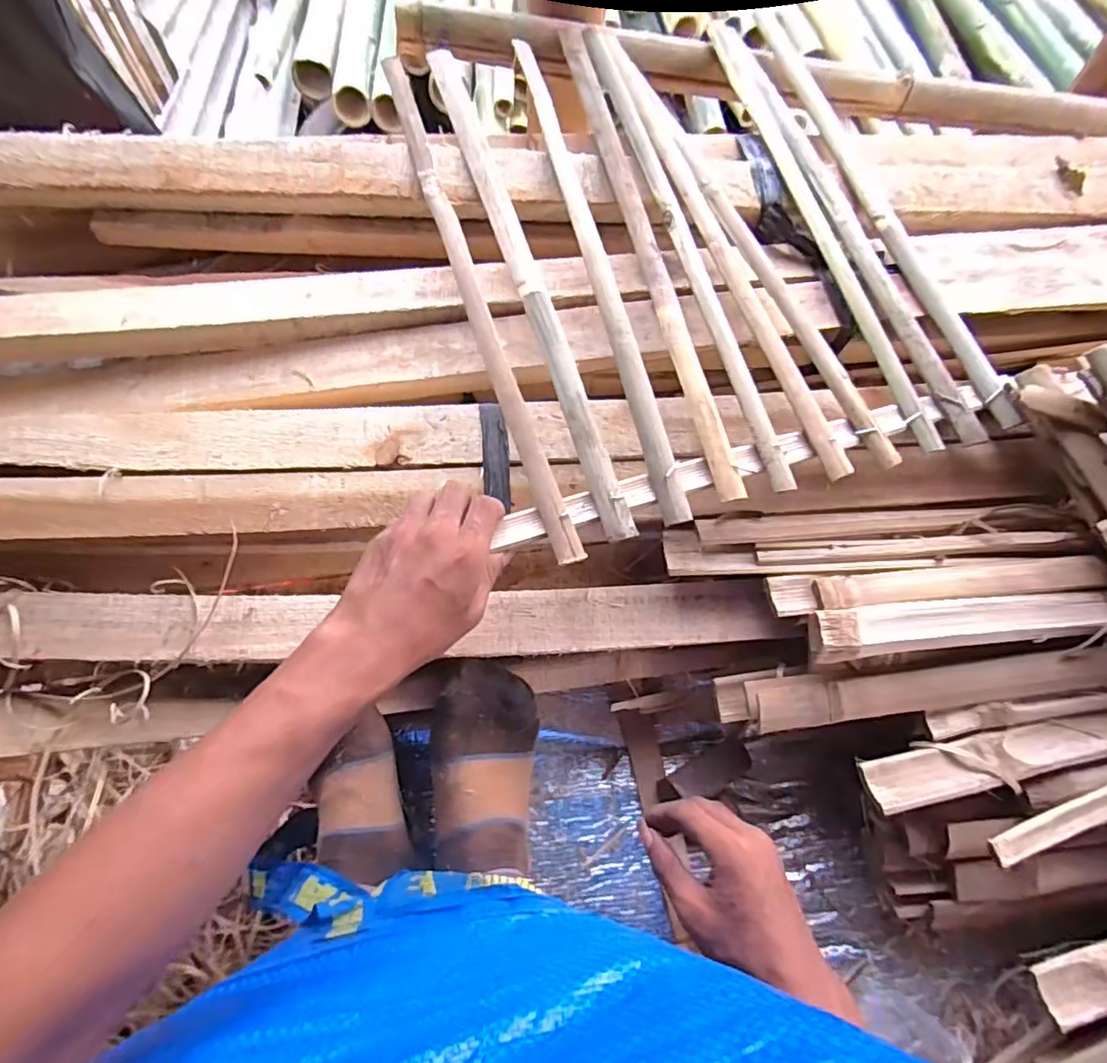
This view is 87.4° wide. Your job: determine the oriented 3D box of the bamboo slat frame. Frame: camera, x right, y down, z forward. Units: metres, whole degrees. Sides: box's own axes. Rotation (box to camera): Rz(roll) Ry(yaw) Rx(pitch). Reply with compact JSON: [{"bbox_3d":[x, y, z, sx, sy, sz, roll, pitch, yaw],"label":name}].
[{"bbox_3d":[0.119,-0.256,0.506,0.424,0.032,0.498,-12,74,-9],"label":"bamboo slat frame"}]

